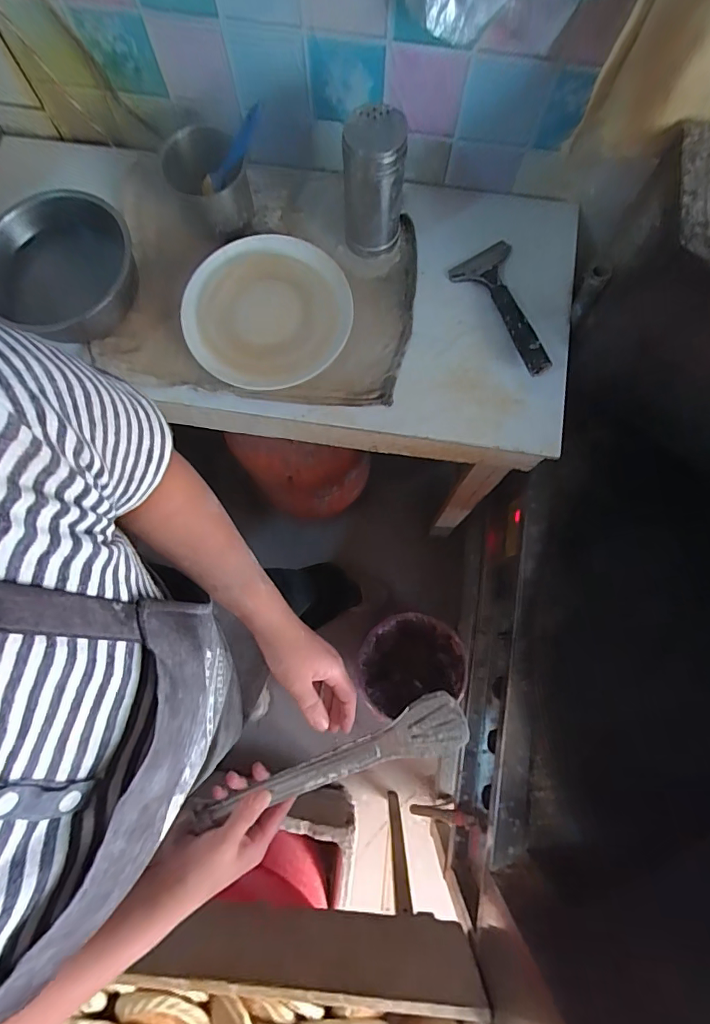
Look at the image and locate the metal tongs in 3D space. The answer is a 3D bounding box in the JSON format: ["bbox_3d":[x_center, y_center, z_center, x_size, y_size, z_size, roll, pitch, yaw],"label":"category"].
[{"bbox_3d":[-0.026,0.237,0.438,0.268,0.015,0.045,-24,78,6],"label":"metal tongs"}]

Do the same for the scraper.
[{"bbox_3d":[0.198,-0.280,0.648,0.095,0.043,0.215,-12,78,-1],"label":"scraper"}]

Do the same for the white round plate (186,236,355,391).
[{"bbox_3d":[-0.119,-0.269,0.630,0.217,0.032,0.203,0,78,1],"label":"white round plate"}]

